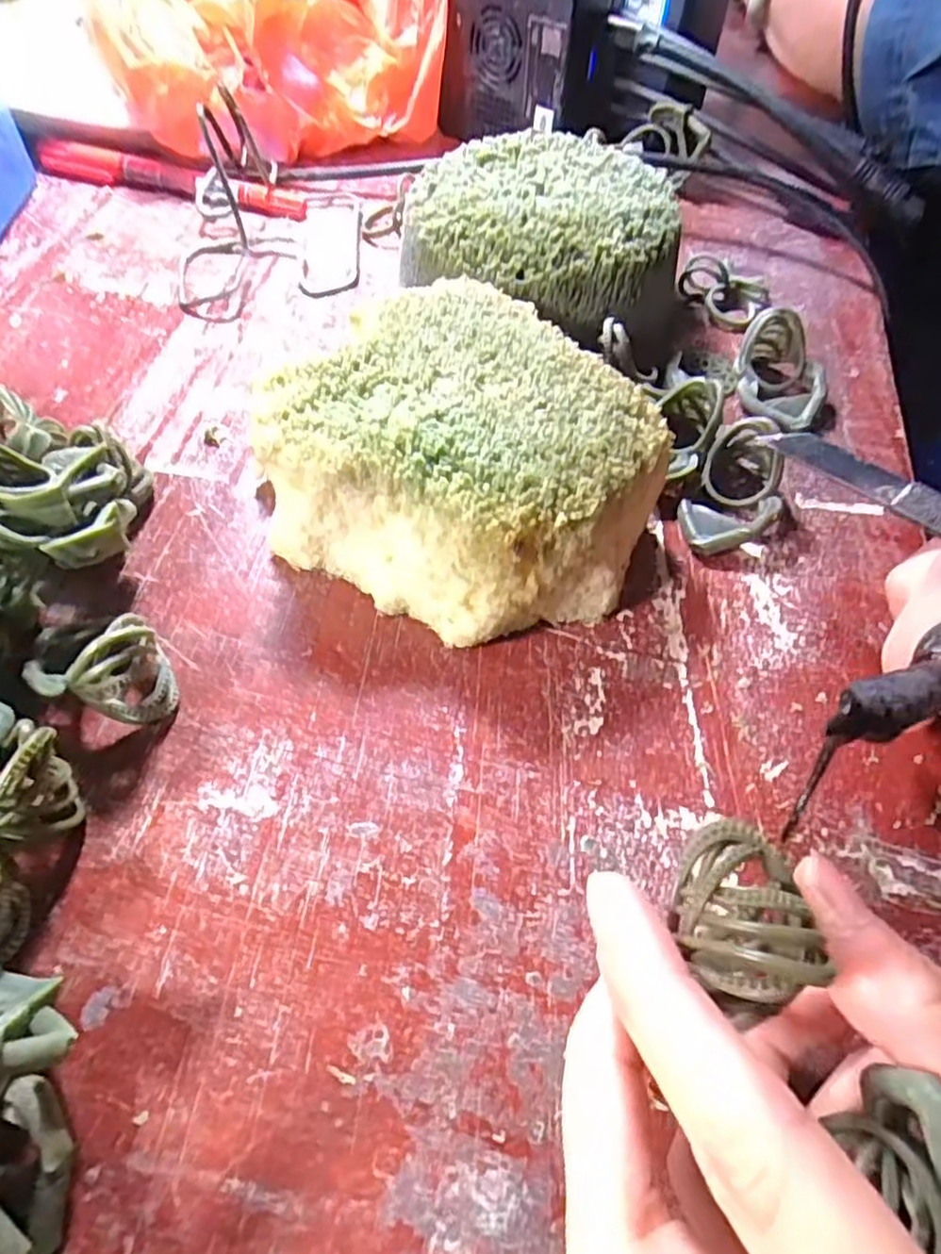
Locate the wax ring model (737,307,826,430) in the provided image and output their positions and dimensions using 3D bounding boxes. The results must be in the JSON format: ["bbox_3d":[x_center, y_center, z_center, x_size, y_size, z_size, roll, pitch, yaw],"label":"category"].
[{"bbox_3d":[0.115,-0.096,0.247,0.033,0.027,0.035,25,59,13],"label":"wax ring model"}]

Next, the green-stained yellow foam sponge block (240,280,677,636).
[{"bbox_3d":[0.003,-0.050,0.205,0.110,0.043,0.103,26,60,14],"label":"green-stained yellow foam sponge block"}]

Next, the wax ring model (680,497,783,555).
[{"bbox_3d":[0.081,-0.032,0.213,0.028,0.013,0.017,10,57,4],"label":"wax ring model"}]

